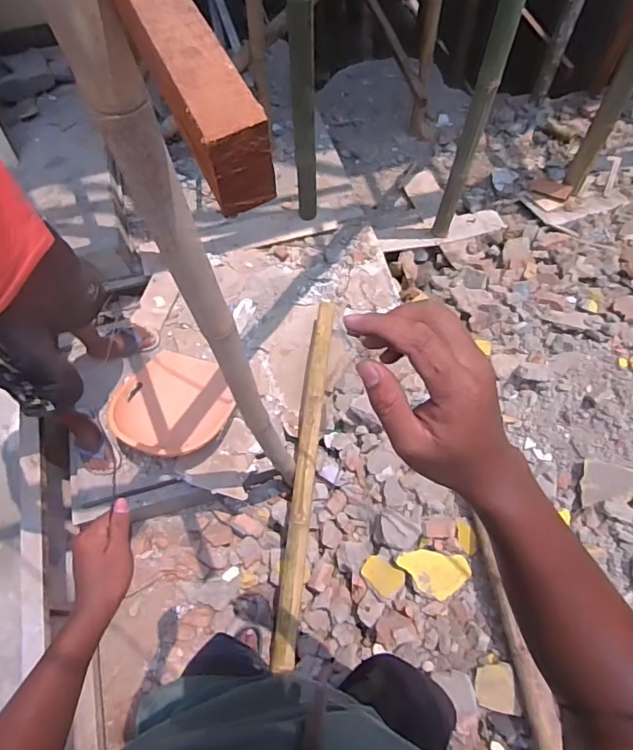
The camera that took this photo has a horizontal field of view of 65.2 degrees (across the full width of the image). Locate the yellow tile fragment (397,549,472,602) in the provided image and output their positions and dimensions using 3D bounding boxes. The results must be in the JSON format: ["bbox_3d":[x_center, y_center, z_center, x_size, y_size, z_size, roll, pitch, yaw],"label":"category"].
[{"bbox_3d":[0.316,0.539,1.342,0.186,0.037,0.113,9,64,6],"label":"yellow tile fragment"}]

